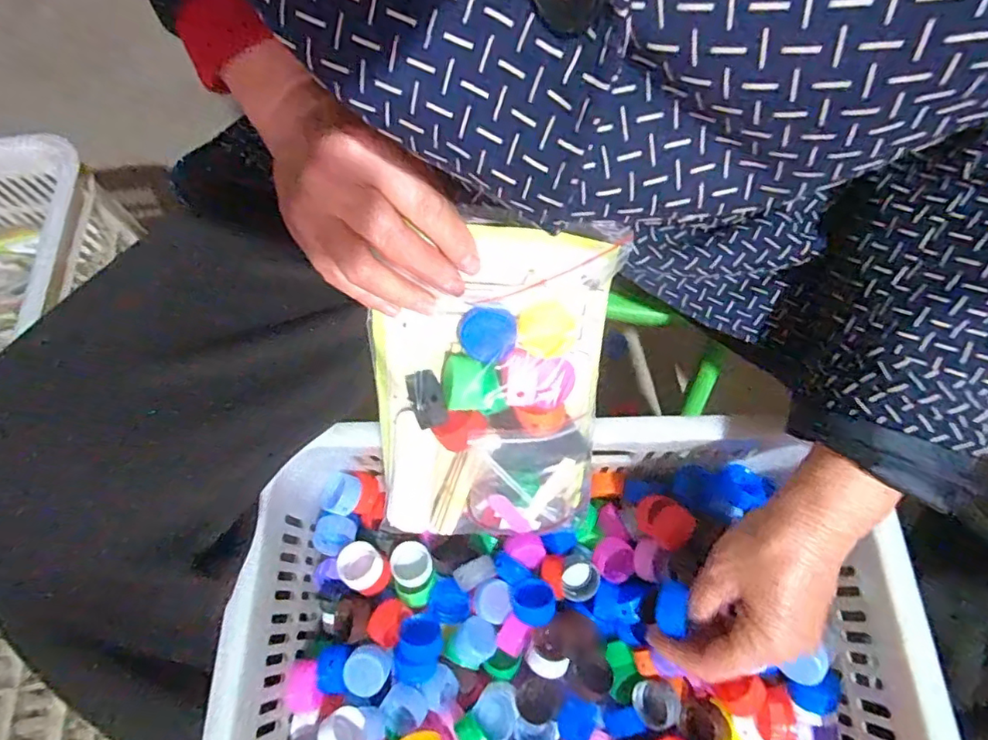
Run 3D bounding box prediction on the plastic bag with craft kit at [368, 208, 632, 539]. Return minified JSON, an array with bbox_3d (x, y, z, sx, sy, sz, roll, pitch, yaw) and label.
[{"bbox_3d":[-0.003,0.021,0.349,0.139,0.217,0.042,-2,29,-6],"label":"plastic bag with craft kit"}]

